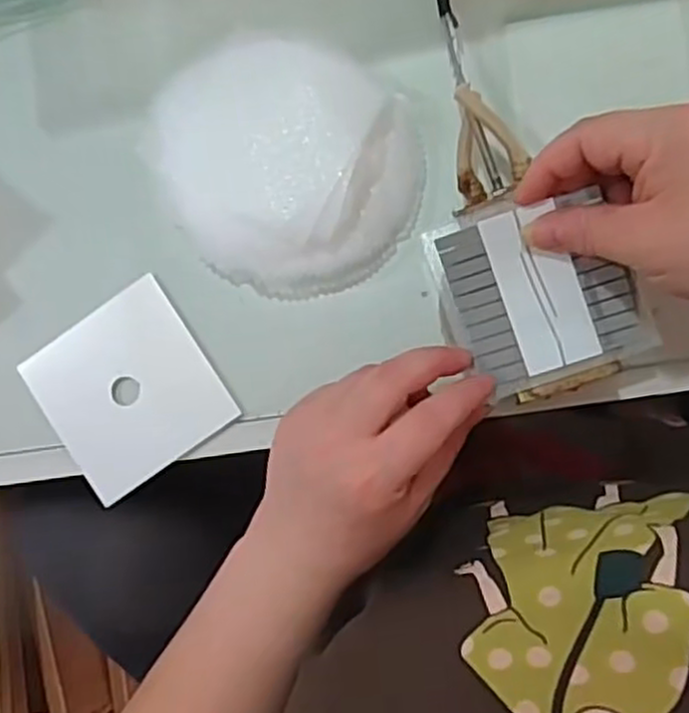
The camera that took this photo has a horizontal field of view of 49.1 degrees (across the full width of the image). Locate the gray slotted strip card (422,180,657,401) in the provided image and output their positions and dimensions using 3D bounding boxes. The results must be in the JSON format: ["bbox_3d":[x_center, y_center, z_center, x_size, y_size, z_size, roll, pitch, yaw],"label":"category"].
[{"bbox_3d":[0.093,-0.031,0.358,0.086,0.008,0.085,-19,93,11],"label":"gray slotted strip card"}]

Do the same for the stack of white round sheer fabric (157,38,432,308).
[{"bbox_3d":[-0.033,-0.099,0.403,0.142,0.040,0.128,22,91,7],"label":"stack of white round sheer fabric"}]

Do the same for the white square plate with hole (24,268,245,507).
[{"bbox_3d":[-0.123,0.019,0.427,0.094,0.004,0.096,-34,85,5],"label":"white square plate with hole"}]

